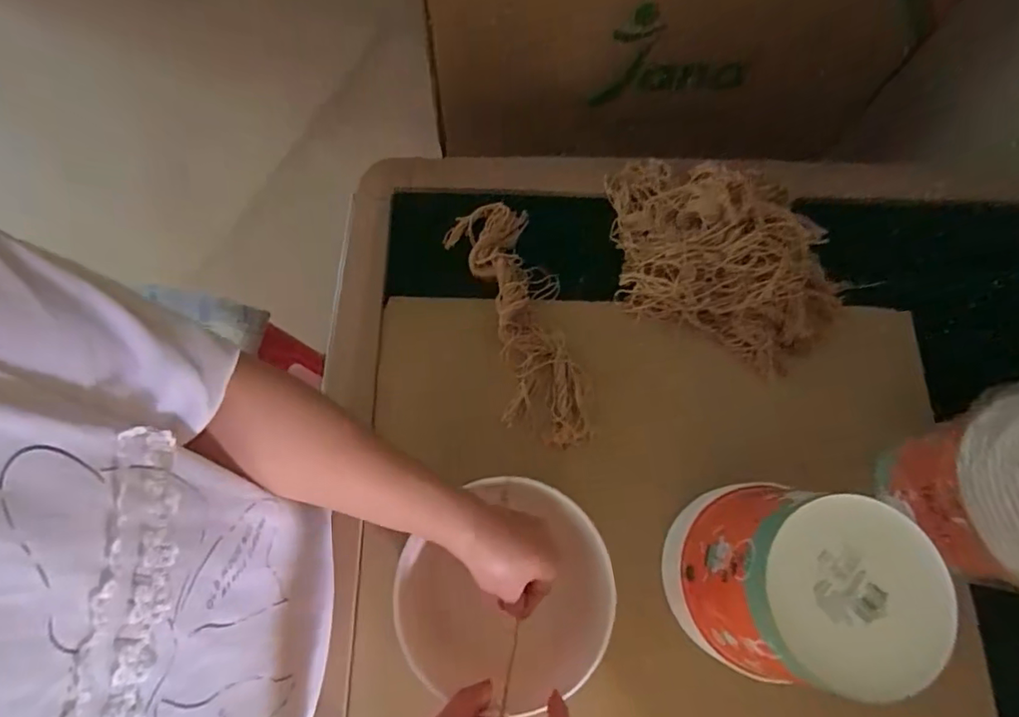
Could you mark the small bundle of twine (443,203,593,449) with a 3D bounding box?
[{"bbox_3d":[0.014,-0.042,0.602,0.094,0.033,0.283,-18,75,-7],"label":"small bundle of twine"}]

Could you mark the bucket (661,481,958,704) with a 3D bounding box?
[{"bbox_3d":[0.217,0.180,0.440,0.137,0.154,0.135,0,73,-2],"label":"bucket"}]

